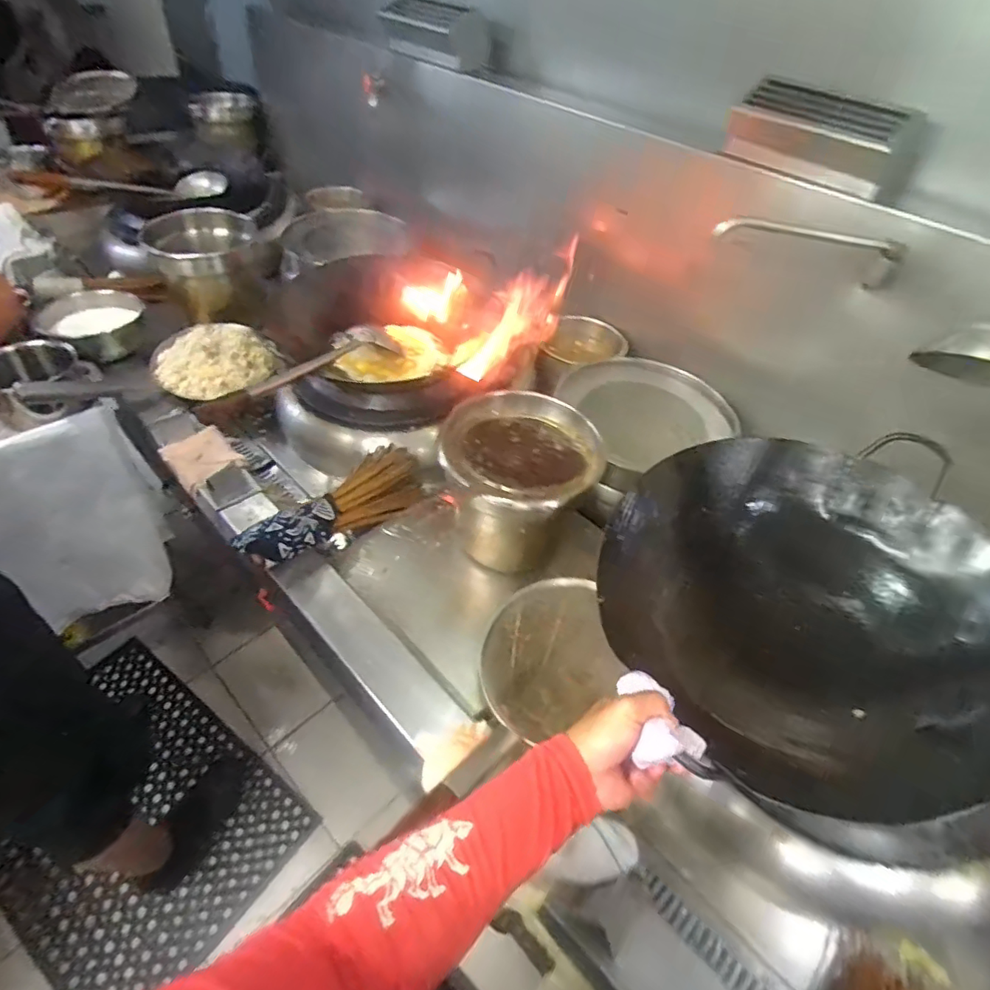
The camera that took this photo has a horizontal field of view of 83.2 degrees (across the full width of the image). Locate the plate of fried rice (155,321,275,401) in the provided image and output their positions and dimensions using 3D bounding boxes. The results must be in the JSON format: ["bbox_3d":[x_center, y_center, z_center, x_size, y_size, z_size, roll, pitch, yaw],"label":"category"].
[{"bbox_3d":[-0.557,-0.274,1.102,0.220,0.073,0.188,-19,52,-23],"label":"plate of fried rice"}]

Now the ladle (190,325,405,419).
[{"bbox_3d":[-0.307,-0.226,0.960,0.117,0.056,0.384,20,34,11],"label":"ladle"}]

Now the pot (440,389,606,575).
[{"bbox_3d":[0.028,-0.016,0.848,0.226,0.214,0.184,12,46,4],"label":"pot"}]

